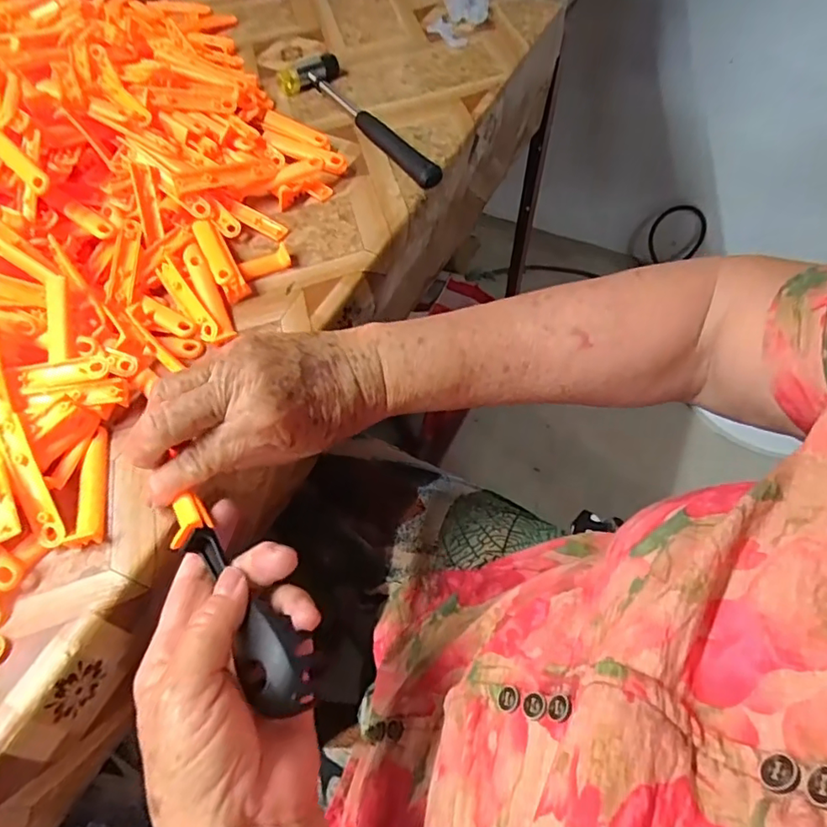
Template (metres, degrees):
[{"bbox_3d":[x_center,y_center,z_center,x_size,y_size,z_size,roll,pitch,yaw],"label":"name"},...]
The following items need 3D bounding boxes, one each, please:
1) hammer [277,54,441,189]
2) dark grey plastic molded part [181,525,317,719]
[{"bbox_3d":[-0.053,-0.269,0.514,0.061,0.021,0.232,-28,62,-16],"label":"hammer"},{"bbox_3d":[-0.078,0.095,0.262,0.032,0.027,0.099,-35,56,-19],"label":"dark grey plastic molded part"}]

